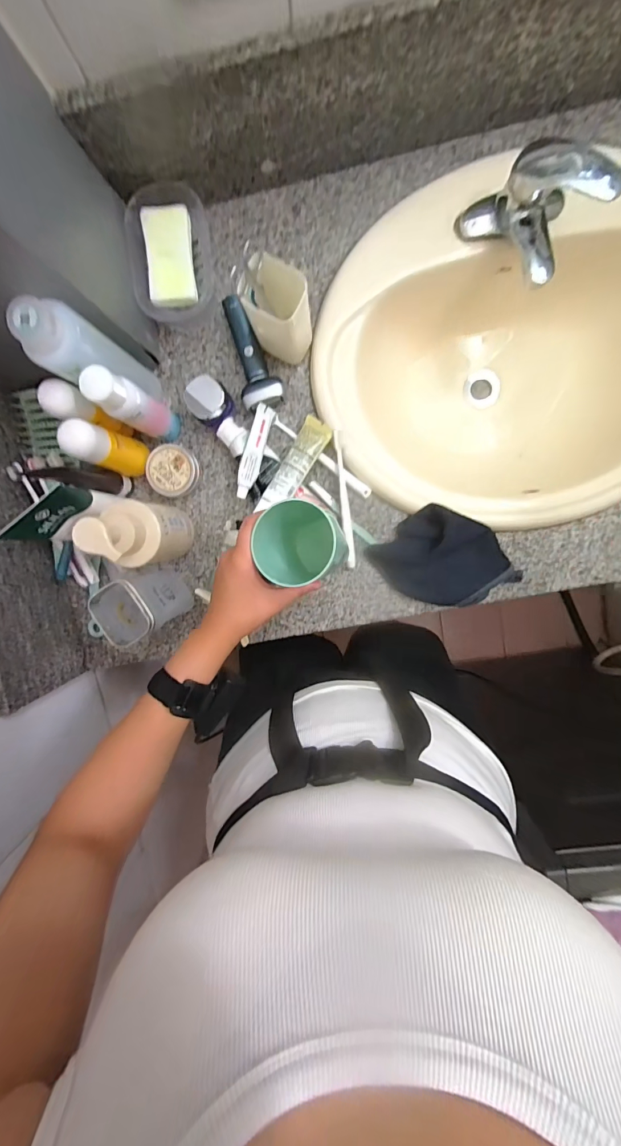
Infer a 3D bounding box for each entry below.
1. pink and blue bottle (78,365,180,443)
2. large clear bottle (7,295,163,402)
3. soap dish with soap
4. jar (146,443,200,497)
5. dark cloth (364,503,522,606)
[{"bbox_3d":[-0.209,-0.200,0.490,0.039,0.169,0.041,1,97,4],"label":"pink and blue bottle"},{"bbox_3d":[-0.237,-0.234,0.461,0.055,0.211,0.064,40,98,-1],"label":"large clear bottle"},{"bbox_3d":[-0.173,-0.404,0.517,0.099,0.055,0.145,-3,96,5],"label":"soap dish with soap"},{"bbox_3d":[-0.190,-0.141,0.559,0.065,0.038,0.069,11,97,3],"label":"jar"},{"bbox_3d":[0.184,-0.012,0.549,0.150,0.034,0.157,-38,92,8],"label":"dark cloth"}]

